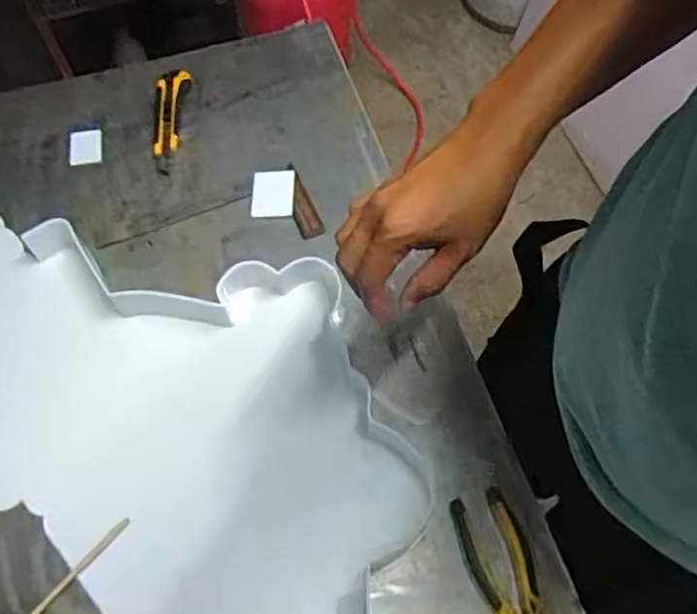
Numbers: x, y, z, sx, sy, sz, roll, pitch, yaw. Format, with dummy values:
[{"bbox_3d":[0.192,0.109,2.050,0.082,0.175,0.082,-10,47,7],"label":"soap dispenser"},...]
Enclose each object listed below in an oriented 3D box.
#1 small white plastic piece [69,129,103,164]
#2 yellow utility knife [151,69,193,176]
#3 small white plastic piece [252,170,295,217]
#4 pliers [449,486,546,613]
[{"bbox_3d":[-0.336,-0.205,0.830,0.042,0.006,0.052,-10,64,-4],"label":"small white plastic piece"},{"bbox_3d":[-0.232,-0.240,0.831,0.041,0.011,0.162,1,64,2],"label":"yellow utility knife"},{"bbox_3d":[-0.091,-0.138,0.784,0.049,0.009,0.062,0,64,1],"label":"small white plastic piece"},{"bbox_3d":[0.146,0.257,0.573,0.061,0.029,0.186,-13,64,-5],"label":"pliers"}]

